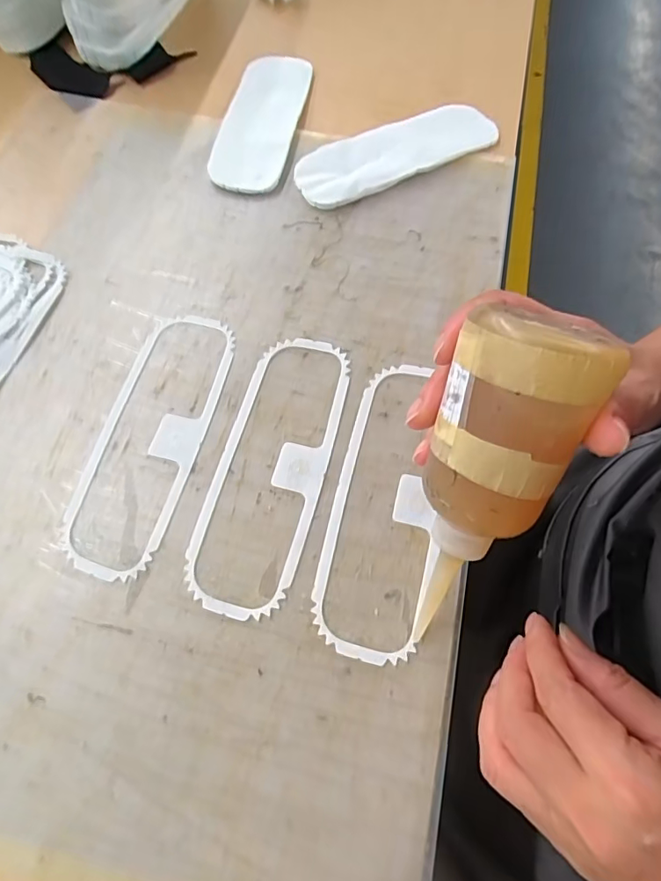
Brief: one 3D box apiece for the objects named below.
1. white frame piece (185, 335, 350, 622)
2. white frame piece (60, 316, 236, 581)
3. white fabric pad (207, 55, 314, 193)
[{"bbox_3d":[-0.037,0.014,0.328,0.068,0.004,0.193,13,66,6],"label":"white frame piece"},{"bbox_3d":[-0.119,-0.007,0.337,0.066,0.004,0.192,13,66,6],"label":"white frame piece"},{"bbox_3d":[-0.062,-0.301,0.465,0.065,0.016,0.181,9,66,4],"label":"white fabric pad"}]

